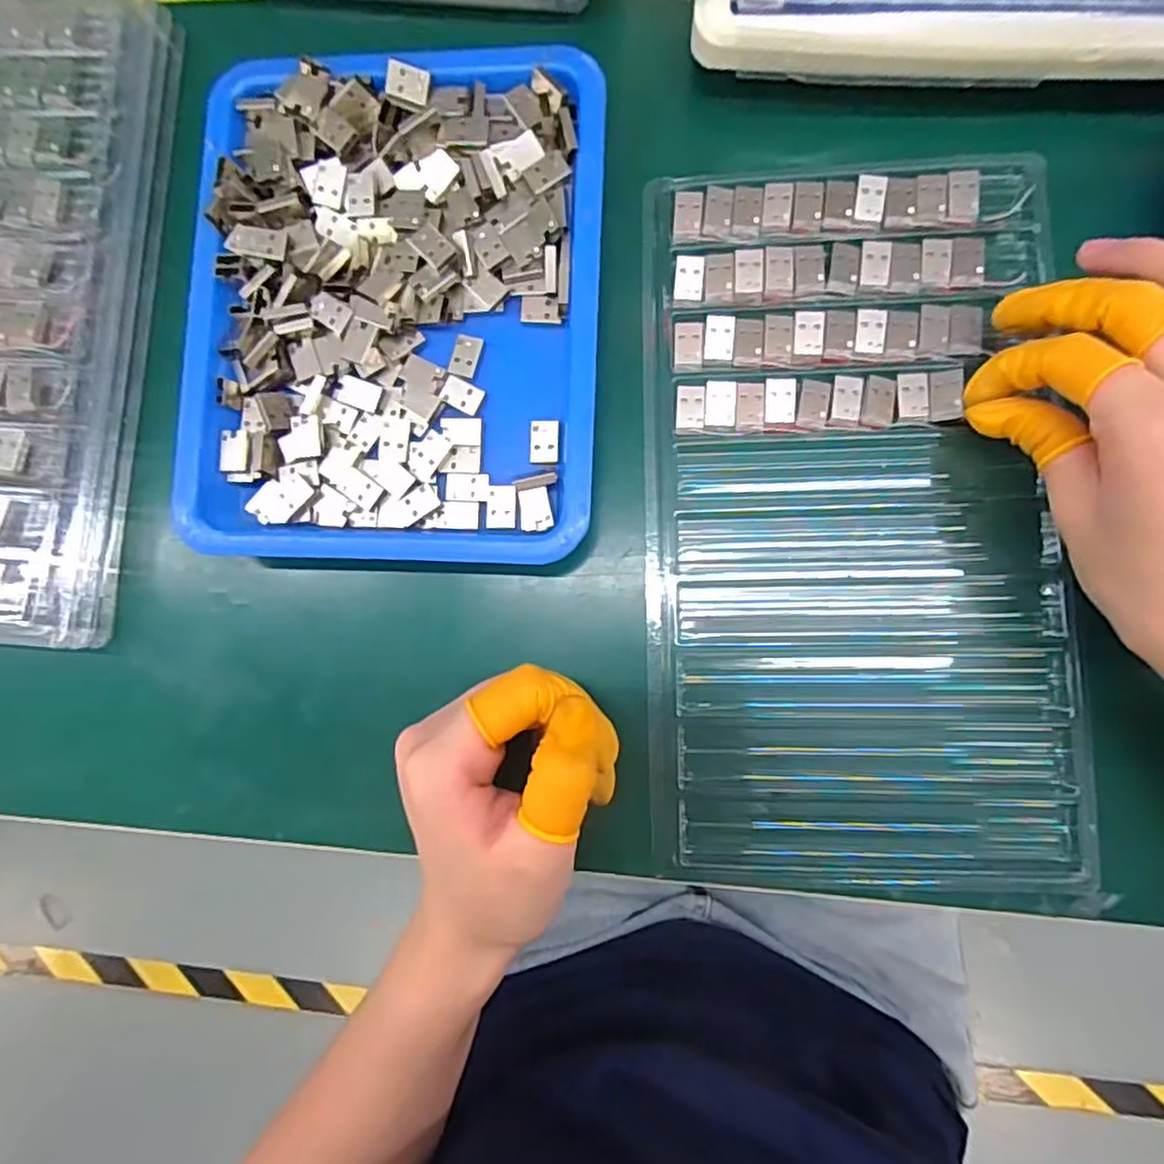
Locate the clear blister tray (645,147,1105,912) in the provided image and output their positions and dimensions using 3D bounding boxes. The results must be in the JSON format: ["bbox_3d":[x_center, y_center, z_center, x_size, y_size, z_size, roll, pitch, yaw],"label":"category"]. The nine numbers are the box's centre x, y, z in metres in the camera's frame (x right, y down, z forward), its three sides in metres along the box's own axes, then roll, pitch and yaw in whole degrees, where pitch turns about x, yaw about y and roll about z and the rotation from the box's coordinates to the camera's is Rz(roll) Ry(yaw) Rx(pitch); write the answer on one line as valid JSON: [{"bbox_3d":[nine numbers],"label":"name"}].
[{"bbox_3d":[0.109,-0.025,0.278,0.161,0.017,0.293,-1,85,5],"label":"clear blister tray"}]

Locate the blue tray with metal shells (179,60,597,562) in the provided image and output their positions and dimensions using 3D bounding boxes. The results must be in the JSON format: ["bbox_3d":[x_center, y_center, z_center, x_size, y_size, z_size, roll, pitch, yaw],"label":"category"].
[{"bbox_3d":[-0.078,-0.116,0.289,0.169,0.028,0.213,2,85,6],"label":"blue tray with metal shells"}]

